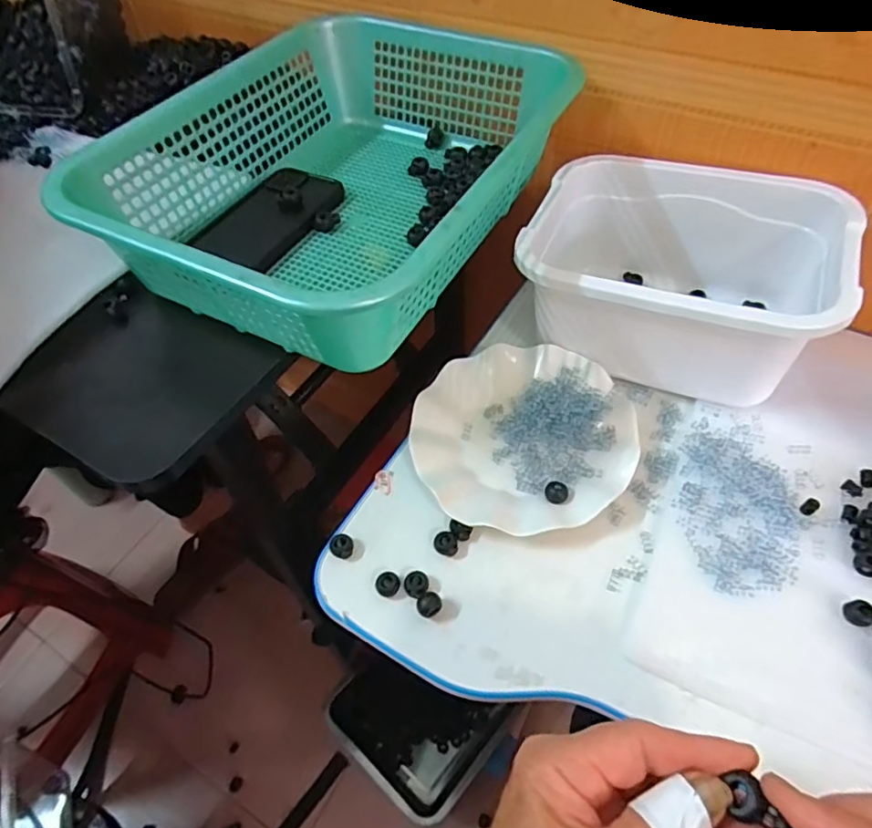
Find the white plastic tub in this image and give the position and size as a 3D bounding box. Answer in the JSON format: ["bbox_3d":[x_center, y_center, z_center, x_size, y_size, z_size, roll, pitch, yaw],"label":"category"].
[{"bbox_3d":[0.206,-0.119,0.508,0.240,0.121,0.186,20,56,17],"label":"white plastic tub"}]

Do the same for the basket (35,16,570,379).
[{"bbox_3d":[-0.075,-0.205,0.489,0.290,0.102,0.381,23,57,18],"label":"basket"}]

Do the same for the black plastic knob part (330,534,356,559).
[{"bbox_3d":[-0.072,0.102,0.439,0.017,0.014,0.019,-19,55,-11],"label":"black plastic knob part"}]

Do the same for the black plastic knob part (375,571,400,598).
[{"bbox_3d":[-0.035,0.126,0.420,0.017,0.010,0.017,-1,53,2],"label":"black plastic knob part"}]

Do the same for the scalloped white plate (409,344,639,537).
[{"bbox_3d":[0.072,0.017,0.483,0.176,0.029,0.181,-1,53,2],"label":"scalloped white plate"}]

